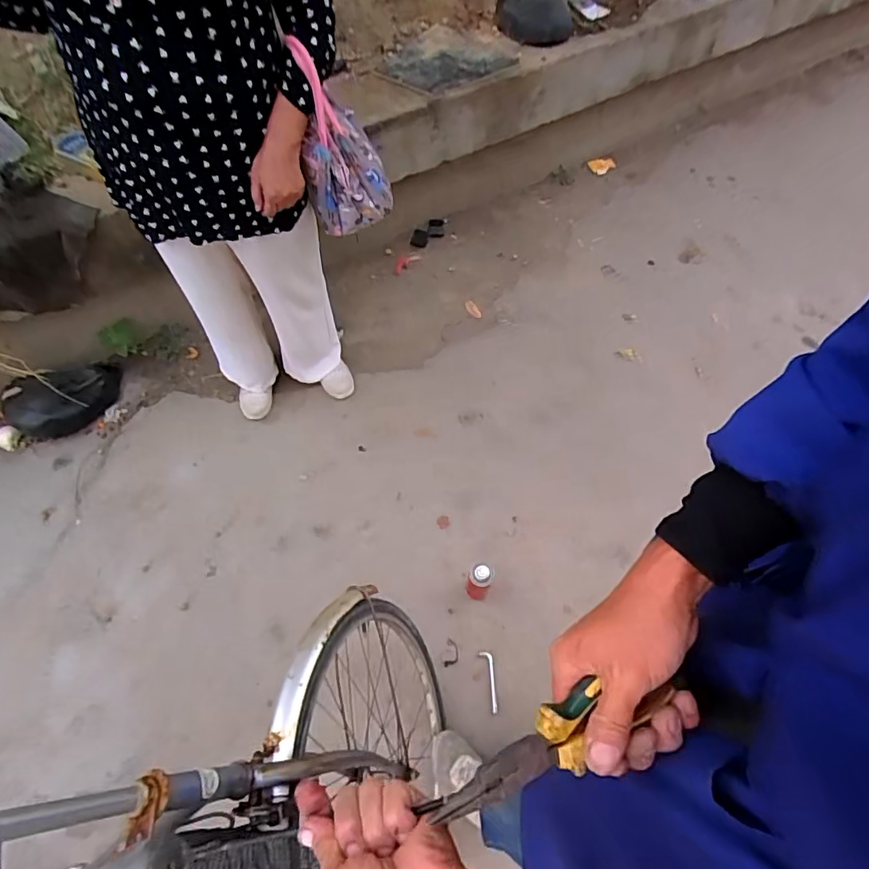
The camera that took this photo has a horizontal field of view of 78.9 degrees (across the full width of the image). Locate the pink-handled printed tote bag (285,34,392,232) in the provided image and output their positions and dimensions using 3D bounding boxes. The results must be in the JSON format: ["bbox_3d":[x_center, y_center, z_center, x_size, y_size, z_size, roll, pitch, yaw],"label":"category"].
[{"bbox_3d":[-0.165,-0.544,0.987,0.158,0.305,0.140,-9,61,-5],"label":"pink-handled printed tote bag"}]

